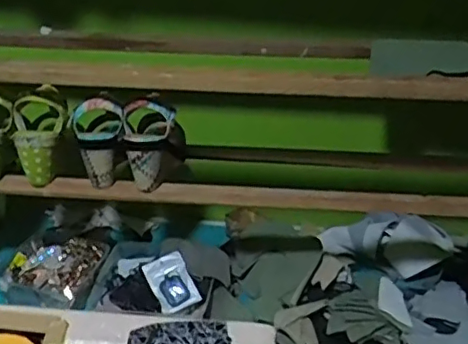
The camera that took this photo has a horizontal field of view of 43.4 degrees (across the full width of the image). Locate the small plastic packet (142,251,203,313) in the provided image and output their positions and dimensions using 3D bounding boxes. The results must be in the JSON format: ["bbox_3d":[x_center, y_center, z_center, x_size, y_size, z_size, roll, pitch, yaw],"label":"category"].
[{"bbox_3d":[-0.106,0.188,1.002,0.069,0.010,0.097,-27,74,-7],"label":"small plastic packet"}]

